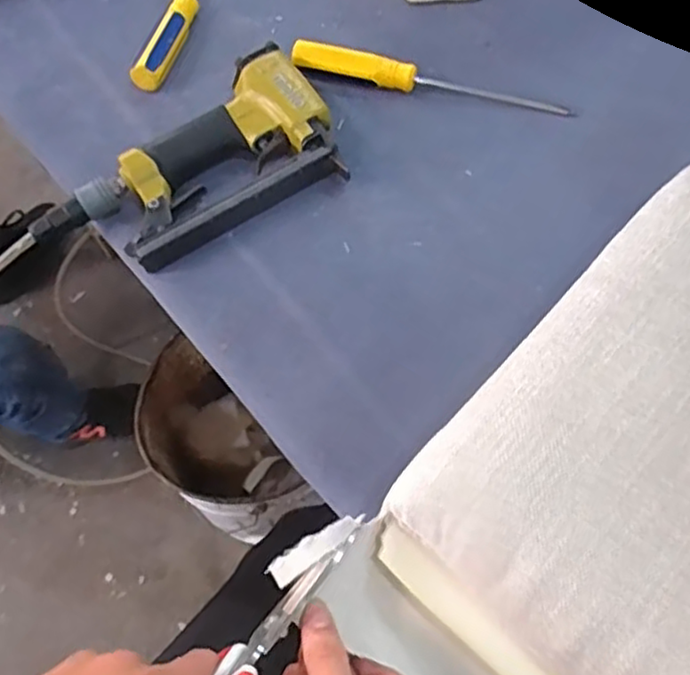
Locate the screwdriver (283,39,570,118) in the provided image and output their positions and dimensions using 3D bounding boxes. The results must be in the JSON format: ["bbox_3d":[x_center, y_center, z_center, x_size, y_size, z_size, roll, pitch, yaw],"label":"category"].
[{"bbox_3d":[0.074,-0.231,0.599,0.245,0.029,0.025,12,64,10],"label":"screwdriver"}]

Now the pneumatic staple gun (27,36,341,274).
[{"bbox_3d":[-0.119,-0.128,0.549,0.249,0.042,0.130,-37,66,-14],"label":"pneumatic staple gun"}]

